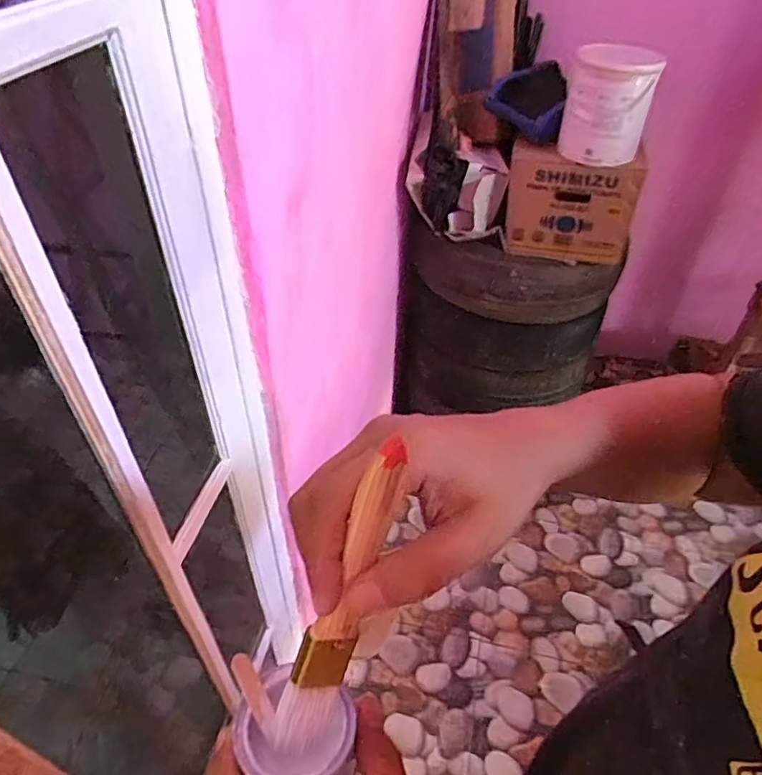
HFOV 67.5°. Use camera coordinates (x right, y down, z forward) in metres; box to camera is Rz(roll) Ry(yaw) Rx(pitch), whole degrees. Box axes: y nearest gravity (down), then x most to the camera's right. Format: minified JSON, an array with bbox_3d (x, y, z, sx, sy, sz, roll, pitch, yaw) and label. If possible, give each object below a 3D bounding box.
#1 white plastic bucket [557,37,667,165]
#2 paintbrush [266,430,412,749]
[{"bbox_3d":[0.497,-0.624,1.261,0.173,0.209,0.195,11,45,10],"label":"white plastic bucket"},{"bbox_3d":[-0.018,0.097,0.246,0.019,0.160,0.018,27,19,25],"label":"paintbrush"}]

